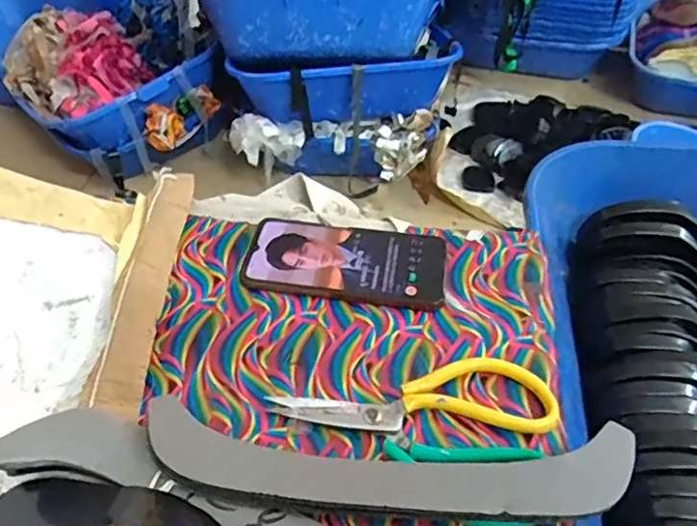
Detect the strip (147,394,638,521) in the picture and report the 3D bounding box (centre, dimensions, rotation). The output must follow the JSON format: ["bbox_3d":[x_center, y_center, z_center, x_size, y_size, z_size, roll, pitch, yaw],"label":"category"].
[{"bbox_3d":[0.024,0.117,0.351,0.287,0.019,0.059,3,47,3],"label":"strip"}]

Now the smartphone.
[{"bbox_3d":[-0.002,-0.004,0.487,0.160,0.010,0.082,4,47,5],"label":"smartphone"}]

